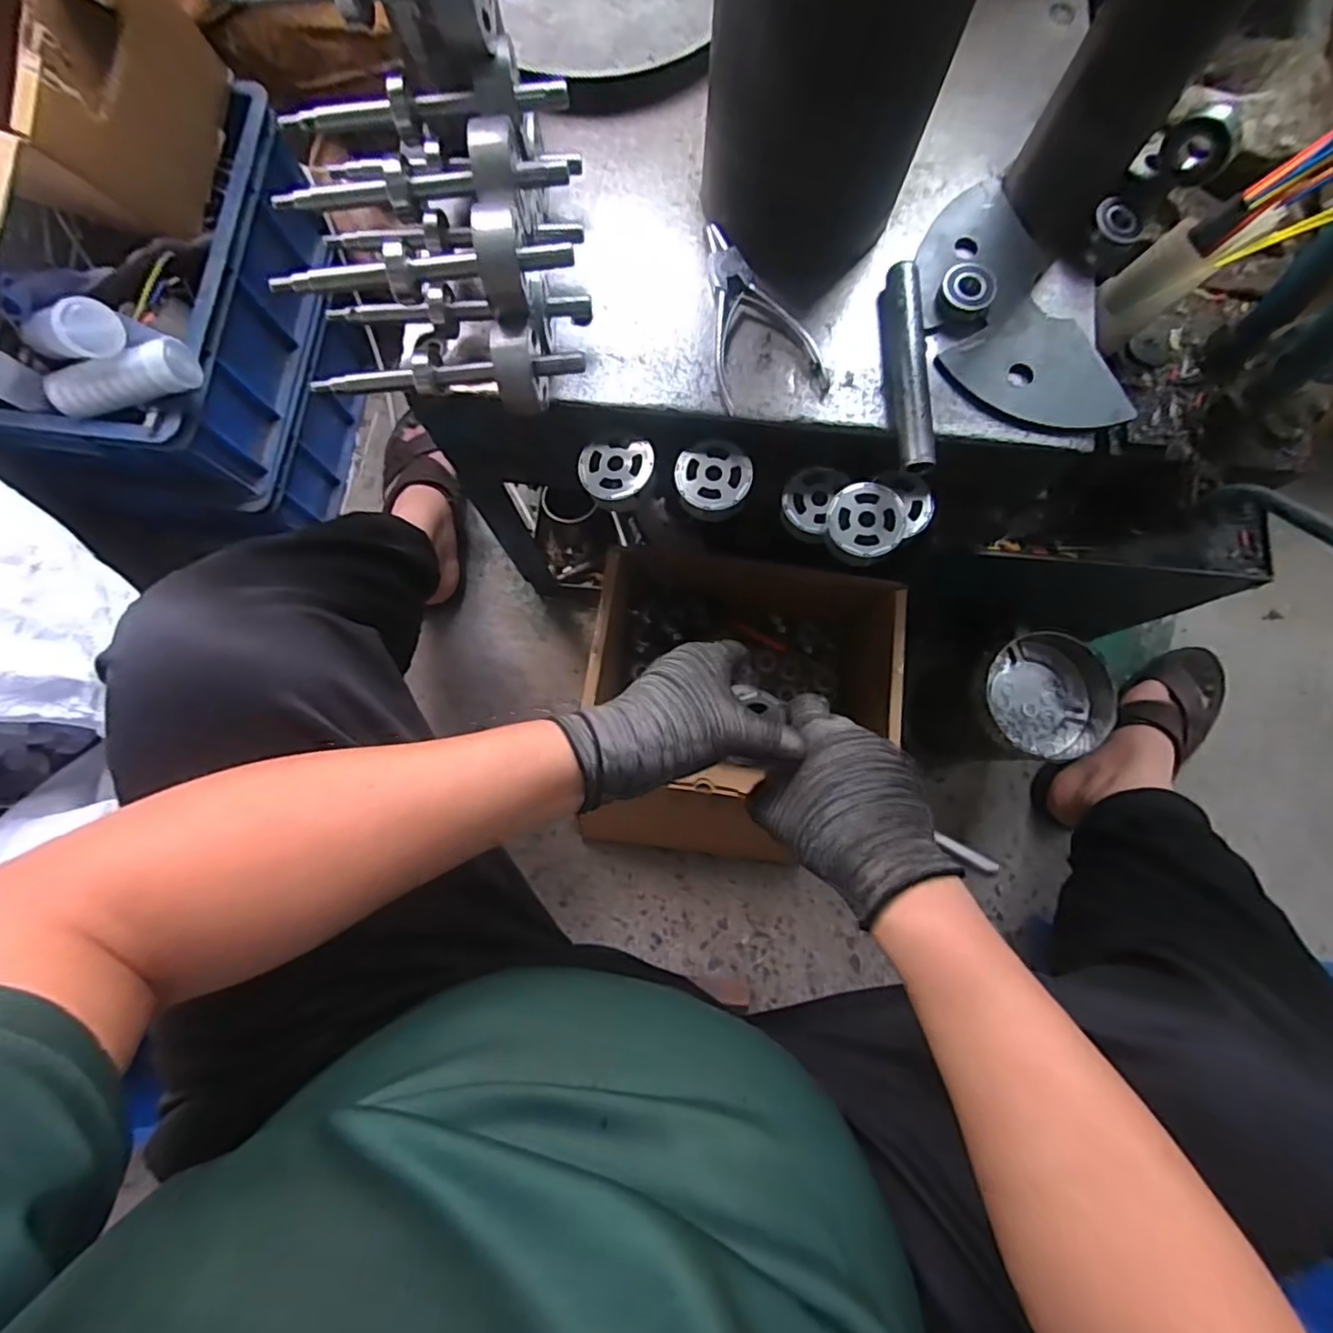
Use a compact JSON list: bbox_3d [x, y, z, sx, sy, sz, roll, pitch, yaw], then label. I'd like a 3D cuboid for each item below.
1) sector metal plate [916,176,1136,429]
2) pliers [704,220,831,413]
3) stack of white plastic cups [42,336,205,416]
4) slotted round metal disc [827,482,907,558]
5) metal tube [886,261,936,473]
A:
[{"bbox_3d":[0.222,-0.232,0.419,0.092,0.011,0.189,-21,81,-4],"label":"sector metal plate"},{"bbox_3d":[0.066,-0.234,0.416,0.071,0.014,0.128,-5,80,-1],"label":"pliers"},{"bbox_3d":[-0.496,-0.261,0.568,0.129,0.039,0.041,-16,80,-3],"label":"stack of white plastic cups"},{"bbox_3d":[0.136,-0.100,0.428,0.050,0.009,0.051,0,80,0],"label":"slotted round metal disc"},{"bbox_3d":[0.157,-0.191,0.407,0.023,0.021,0.143,-3,80,0],"label":"metal tube"}]

